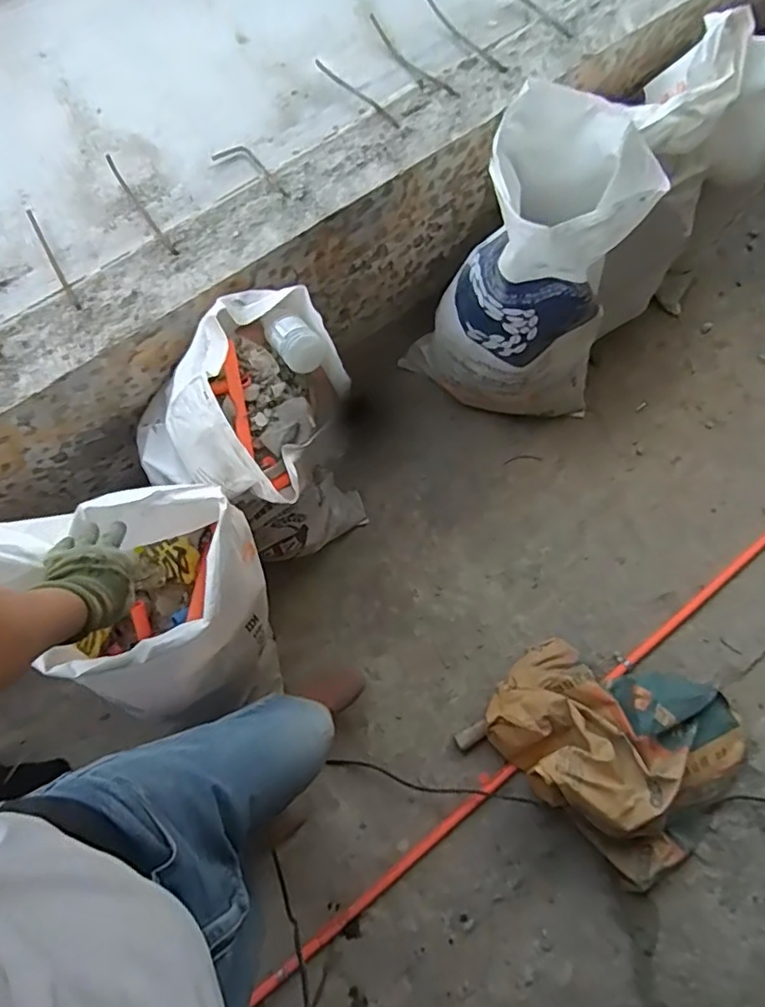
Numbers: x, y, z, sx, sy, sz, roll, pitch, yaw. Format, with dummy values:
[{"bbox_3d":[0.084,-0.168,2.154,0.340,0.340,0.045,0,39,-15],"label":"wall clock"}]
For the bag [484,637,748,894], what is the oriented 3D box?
[{"bbox_3d":[0.511,0.482,1.225,0.498,0.172,0.420,44,76,8],"label":"bag"}]

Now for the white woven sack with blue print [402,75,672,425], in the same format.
[{"bbox_3d":[0.284,-0.408,1.155,0.358,0.627,0.318,40,75,7],"label":"white woven sack with blue print"}]

